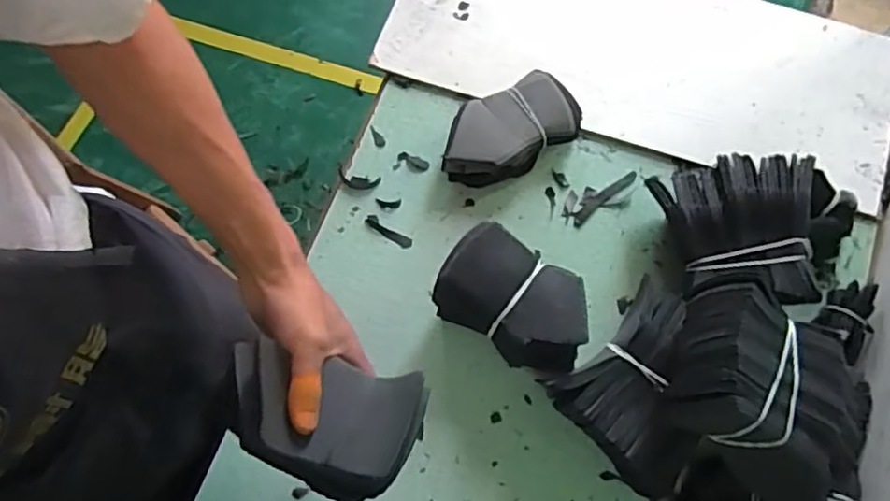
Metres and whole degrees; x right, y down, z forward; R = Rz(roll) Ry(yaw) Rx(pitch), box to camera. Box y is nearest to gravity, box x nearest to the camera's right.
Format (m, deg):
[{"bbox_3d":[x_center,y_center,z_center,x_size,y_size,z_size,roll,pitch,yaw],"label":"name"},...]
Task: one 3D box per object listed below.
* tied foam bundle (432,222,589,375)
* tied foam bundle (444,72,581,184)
[{"bbox_3d":[0.067,0.049,0.593,0.137,0.095,0.085,31,76,10],"label":"tied foam bundle"},{"bbox_3d":[0.065,-0.124,0.673,0.148,0.044,0.087,-25,74,-6],"label":"tied foam bundle"}]

